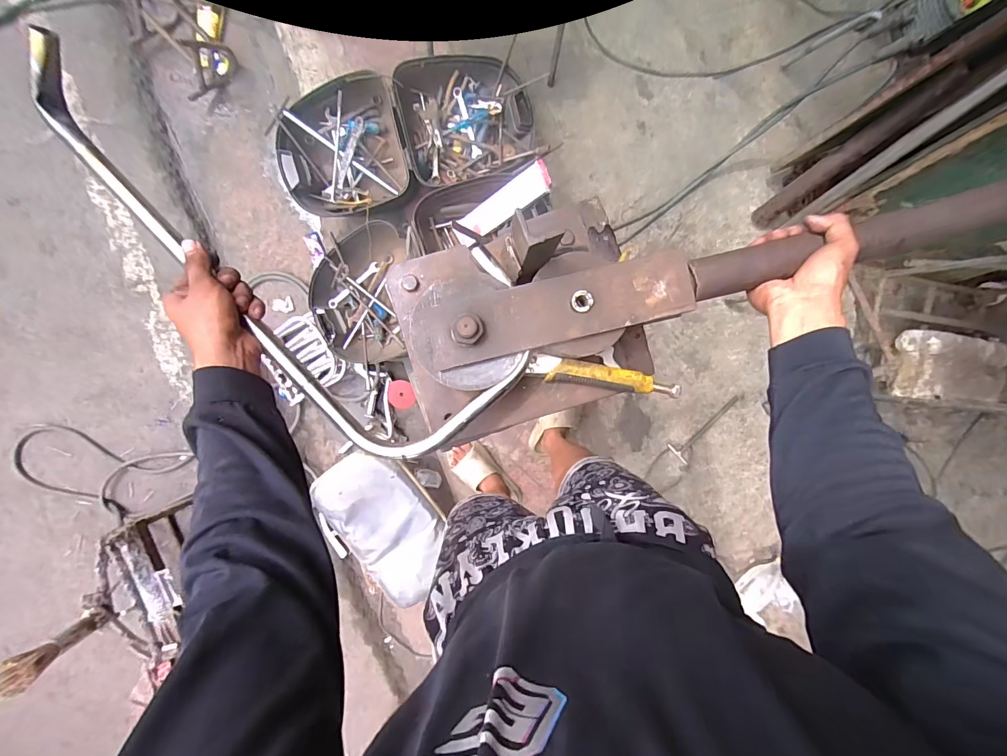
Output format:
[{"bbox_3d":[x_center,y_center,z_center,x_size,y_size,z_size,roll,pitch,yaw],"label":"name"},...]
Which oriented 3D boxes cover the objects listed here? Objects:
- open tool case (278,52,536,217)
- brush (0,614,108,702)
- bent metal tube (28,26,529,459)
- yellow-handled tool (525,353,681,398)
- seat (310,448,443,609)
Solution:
[{"bbox_3d":[-0.294,-0.721,1.299,0.749,0.117,0.400,-23,93,-3],"label":"open tool case"},{"bbox_3d":[-1.150,0.698,1.104,0.090,0.228,0.083,-31,93,-2],"label":"brush"},{"bbox_3d":[-0.251,-0.138,0.457,0.586,0.039,0.183,41,91,-2],"label":"bent metal tube"},{"bbox_3d":[0.120,-0.001,0.518,0.181,0.015,0.027,9,91,-4],"label":"yellow-handled tool"},{"bbox_3d":[-0.341,0.434,1.279,0.253,0.064,0.448,-34,93,-2],"label":"seat"}]

